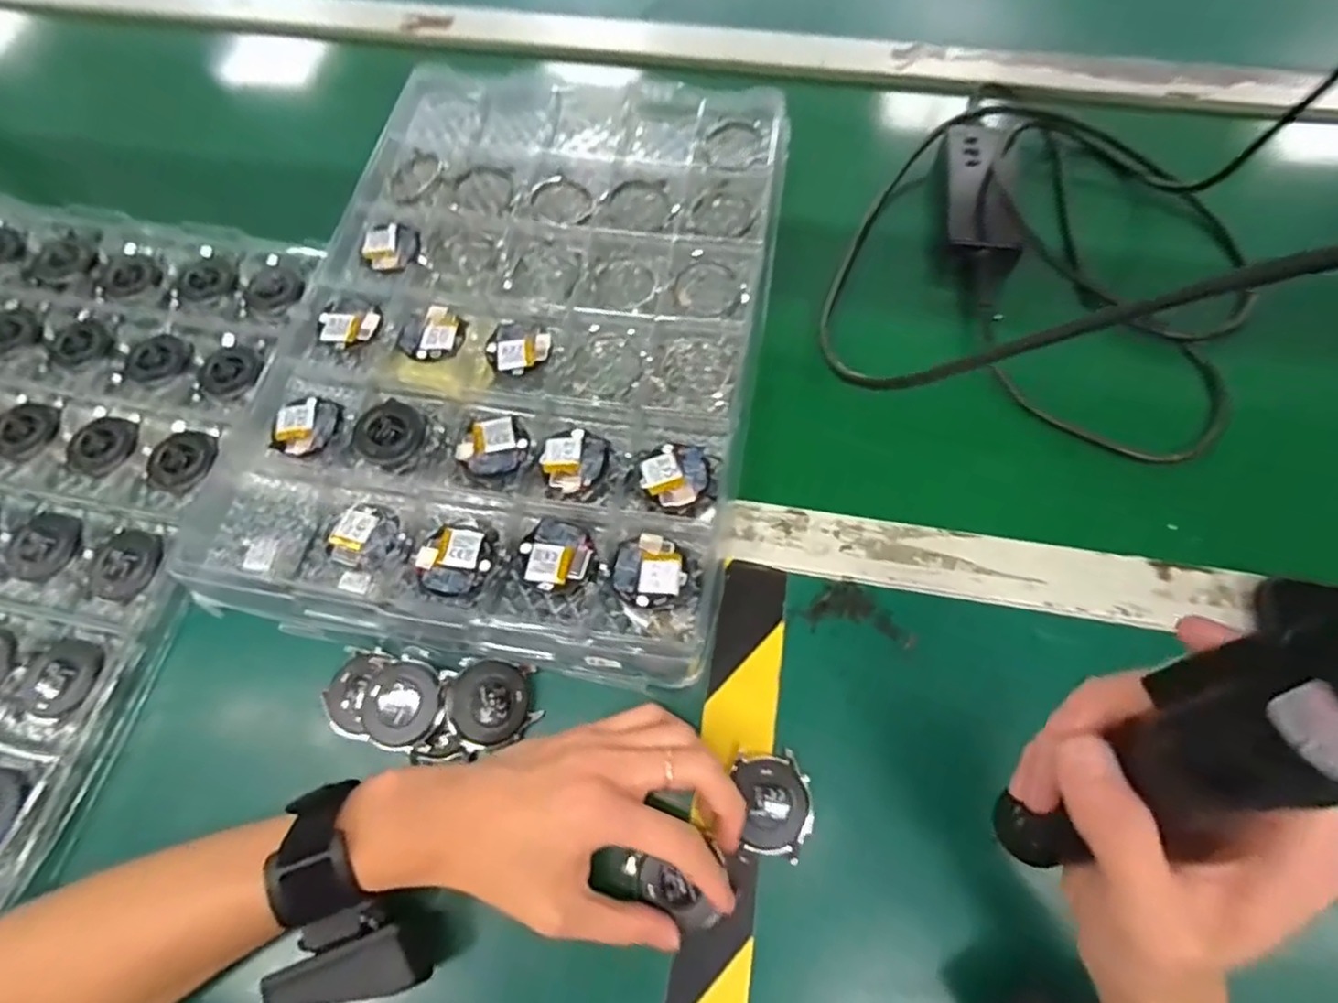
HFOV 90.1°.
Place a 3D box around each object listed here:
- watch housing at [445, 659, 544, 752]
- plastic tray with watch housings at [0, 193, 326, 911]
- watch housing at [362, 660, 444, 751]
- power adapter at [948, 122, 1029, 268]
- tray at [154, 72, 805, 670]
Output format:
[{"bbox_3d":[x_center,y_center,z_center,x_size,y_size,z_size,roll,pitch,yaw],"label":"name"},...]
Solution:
[{"bbox_3d":[-0.095,0.109,0.362,0.049,0.014,0.044,0,78,-34],"label":"watch housing"},{"bbox_3d":[-0.435,-0.015,0.425,0.307,0.026,0.440,7,68,5],"label":"plastic tray with watch housings"},{"bbox_3d":[-0.141,0.108,0.354,0.044,0.007,0.041,-38,71,-12],"label":"watch housing"},{"bbox_3d":[0.229,-0.223,0.489,0.049,0.035,0.125,6,68,5],"label":"power adapter"},{"bbox_3d":[-0.096,-0.127,0.446,0.305,0.025,0.443,9,69,6],"label":"tray"}]

